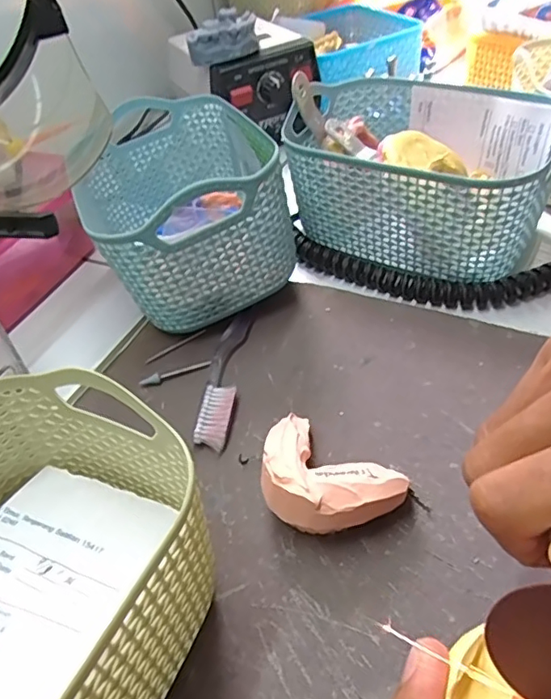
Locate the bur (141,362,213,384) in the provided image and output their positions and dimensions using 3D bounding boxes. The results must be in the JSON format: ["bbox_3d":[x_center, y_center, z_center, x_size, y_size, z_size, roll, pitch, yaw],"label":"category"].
[{"bbox_3d":[-0.059,0.014,0.326,0.043,0.004,0.006,-14,47,-7],"label":"bur"}]

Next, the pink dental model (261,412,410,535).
[{"bbox_3d":[0.020,0.061,0.248,0.064,0.033,0.045,28,55,31],"label":"pink dental model"}]

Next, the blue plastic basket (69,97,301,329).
[{"bbox_3d":[-0.066,-0.099,0.369,0.110,0.095,0.170,-22,46,-13],"label":"blue plastic basket"}]

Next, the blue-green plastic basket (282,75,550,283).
[{"bbox_3d":[0.094,-0.117,0.376,0.163,0.080,0.117,21,52,26],"label":"blue-green plastic basket"}]

